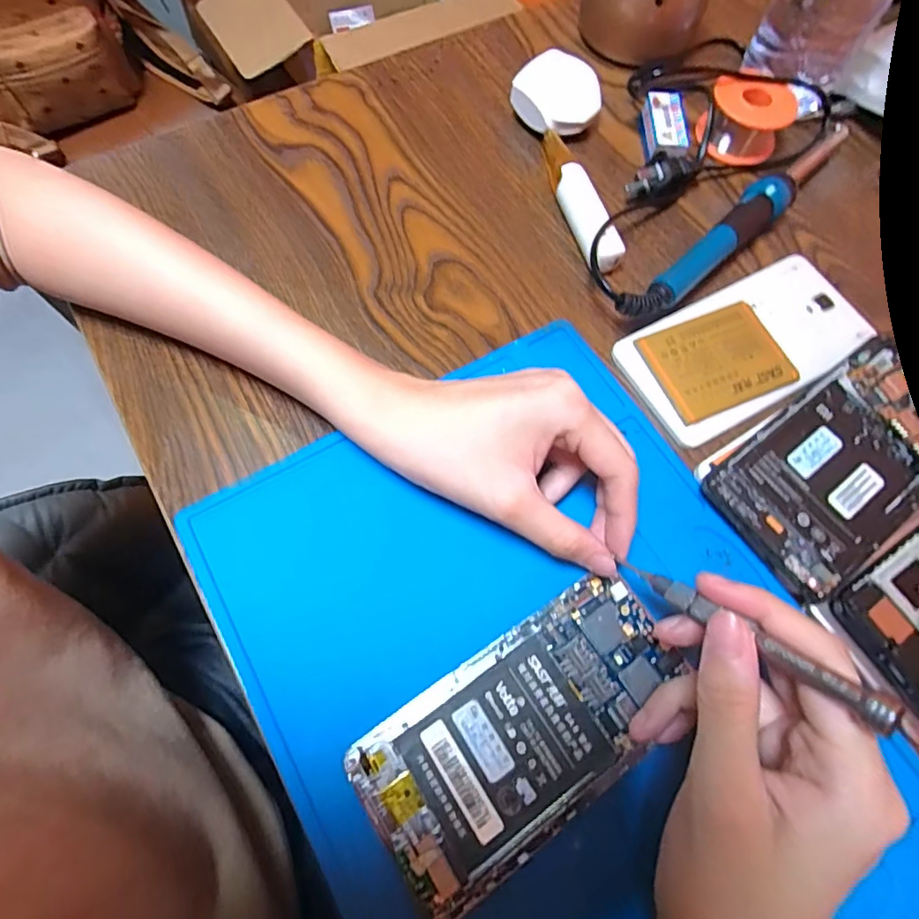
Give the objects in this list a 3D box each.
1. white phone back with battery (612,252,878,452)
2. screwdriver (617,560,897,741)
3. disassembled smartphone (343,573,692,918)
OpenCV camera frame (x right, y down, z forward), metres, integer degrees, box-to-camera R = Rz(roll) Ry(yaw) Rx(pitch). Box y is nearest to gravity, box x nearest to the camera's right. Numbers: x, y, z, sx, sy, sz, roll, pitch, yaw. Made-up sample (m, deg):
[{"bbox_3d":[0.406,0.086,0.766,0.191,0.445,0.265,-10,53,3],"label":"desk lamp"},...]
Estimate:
[{"bbox_3d":[0.161,-0.064,0.293,0.139,0.011,0.073,-27,72,-12],"label":"white phone back with battery"},{"bbox_3d":[0.096,0.059,0.183,0.008,0.005,0.097,-36,30,-15],"label":"screwdriver"},{"bbox_3d":[0.029,0.110,0.216,0.137,0.004,0.069,-32,73,-14],"label":"disassembled smartphone"}]

